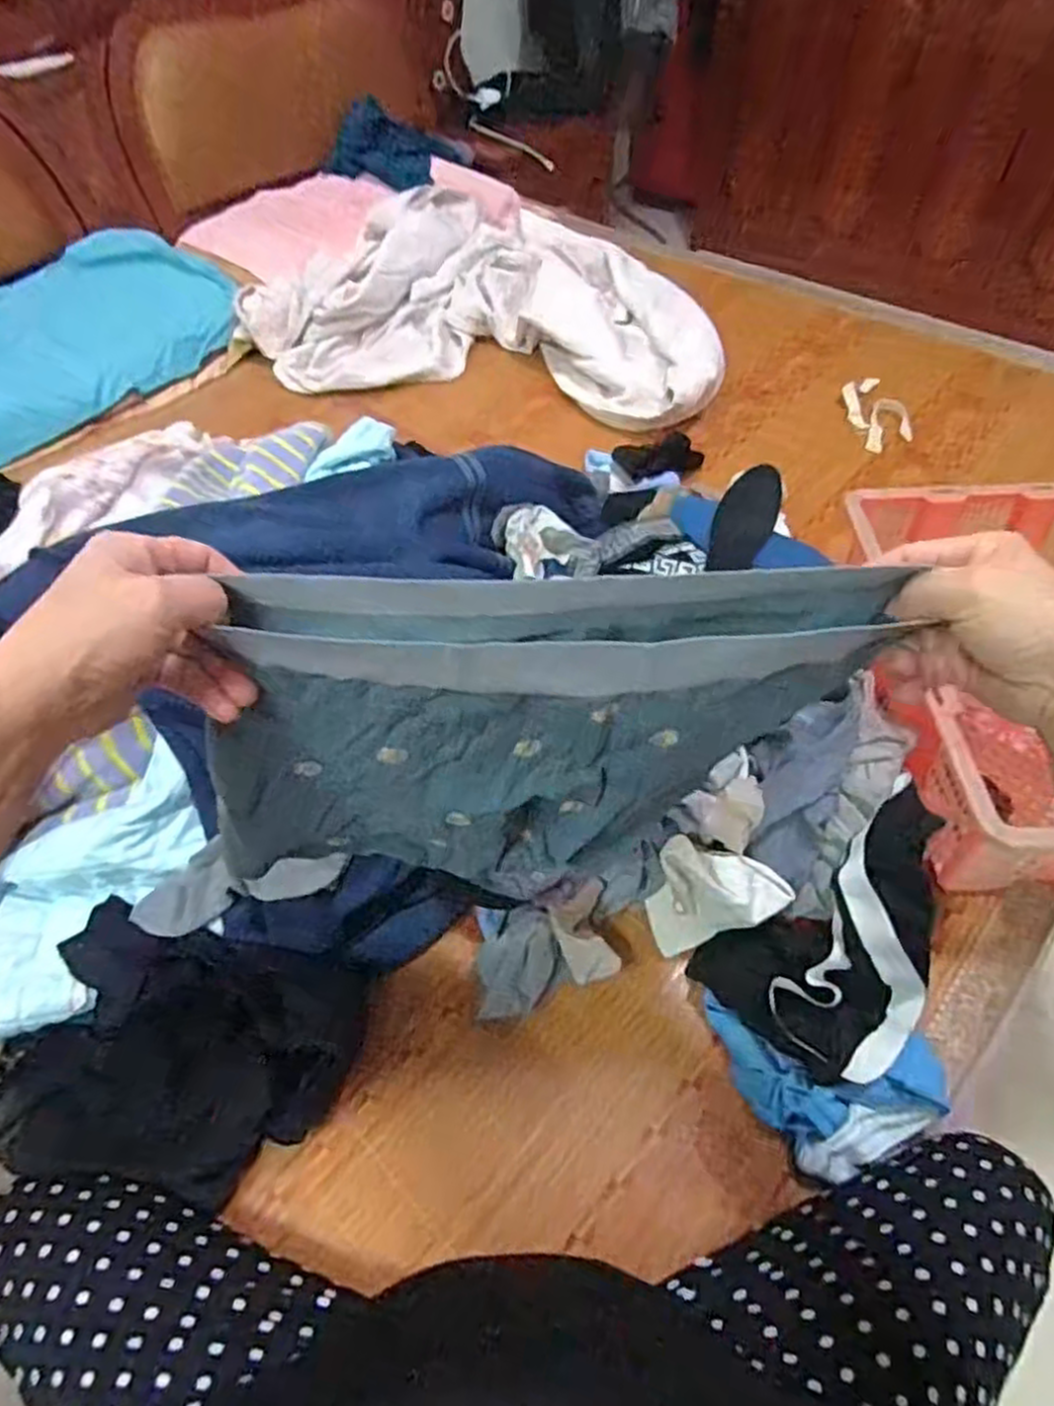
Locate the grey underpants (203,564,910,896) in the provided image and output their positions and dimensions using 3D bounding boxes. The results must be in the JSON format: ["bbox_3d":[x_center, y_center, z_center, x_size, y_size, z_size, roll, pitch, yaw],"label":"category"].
[{"bbox_3d":[0.000,0.031,0.445,0.373,0.255,0.063,-5,56,-1],"label":"grey underpants"}]

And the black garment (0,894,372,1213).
[{"bbox_3d":[-0.303,0.288,0.614,0.284,0.110,0.196,8,54,9],"label":"black garment"}]

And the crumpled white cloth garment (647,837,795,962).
[{"bbox_3d":[0.174,0.174,0.692,0.116,0.092,0.087,-11,53,-5],"label":"crumpled white cloth garment"}]

